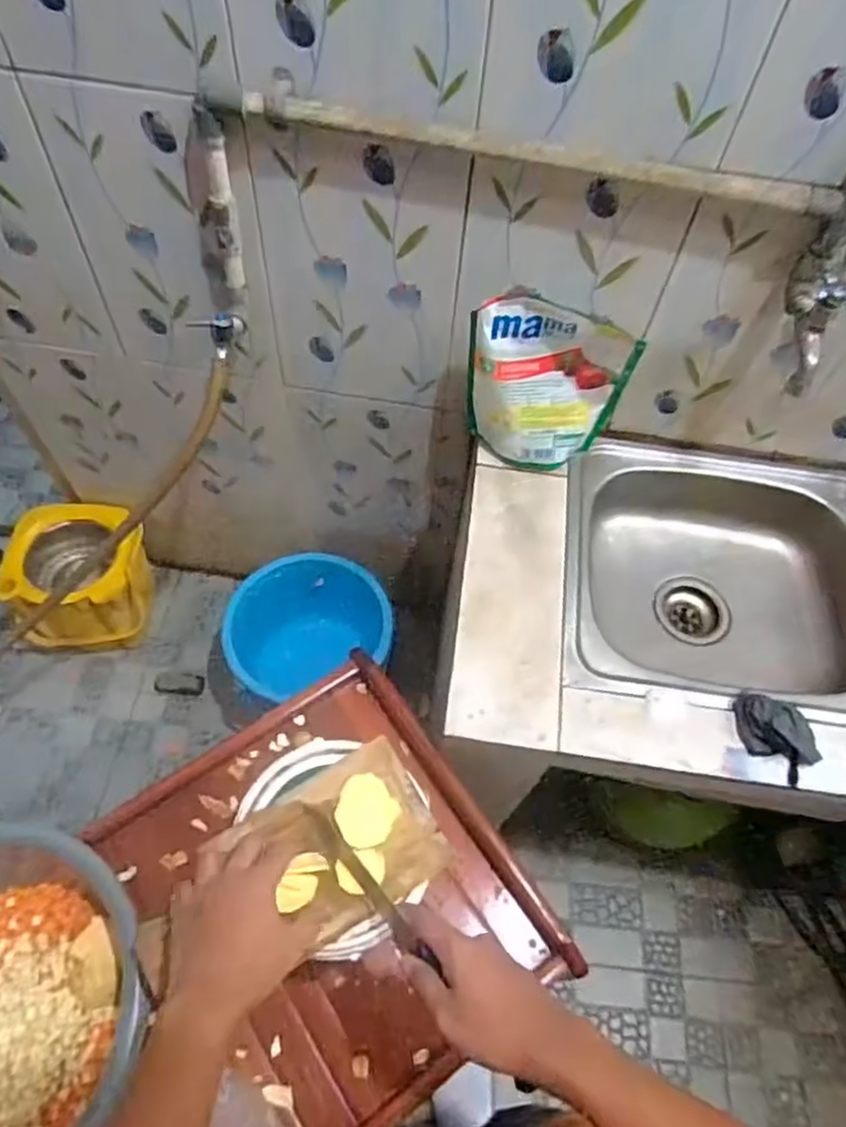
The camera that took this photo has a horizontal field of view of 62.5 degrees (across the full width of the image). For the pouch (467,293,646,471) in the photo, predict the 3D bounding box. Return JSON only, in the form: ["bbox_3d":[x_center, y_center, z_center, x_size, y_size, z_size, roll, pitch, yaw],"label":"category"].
[{"bbox_3d":[0.154,-0.226,0.893,0.199,0.221,0.076,13,59,4],"label":"pouch"}]

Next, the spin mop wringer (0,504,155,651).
[{"bbox_3d":[-0.702,0.034,1.447,0.254,0.229,0.226,1,59,-4],"label":"spin mop wringer"}]

